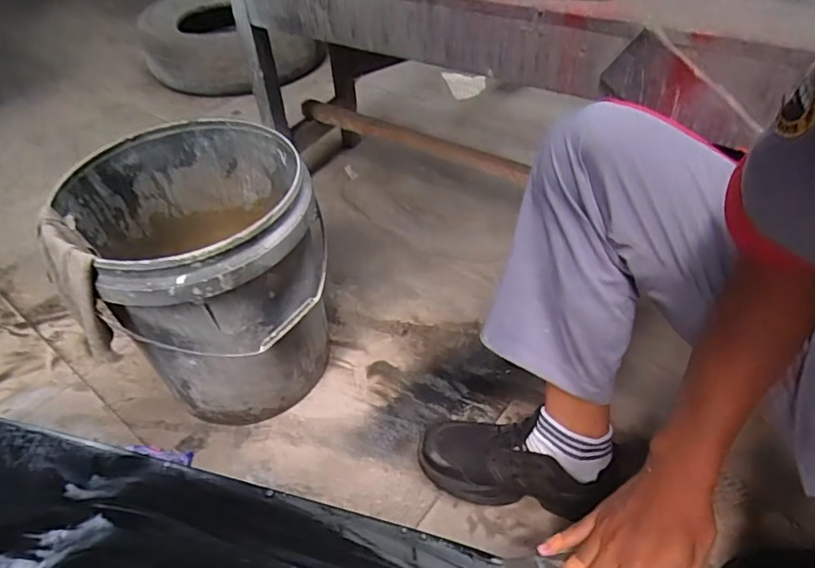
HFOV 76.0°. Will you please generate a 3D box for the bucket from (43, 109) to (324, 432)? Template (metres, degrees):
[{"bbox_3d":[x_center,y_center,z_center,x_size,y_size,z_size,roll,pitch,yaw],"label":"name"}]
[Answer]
[{"bbox_3d":[-0.275,-0.010,0.775,0.288,0.337,0.316,-2,46,2],"label":"bucket"}]

